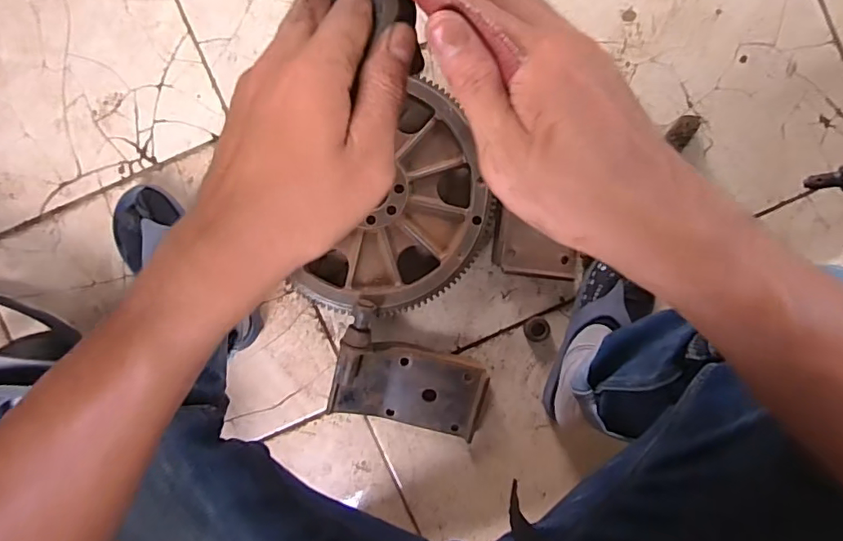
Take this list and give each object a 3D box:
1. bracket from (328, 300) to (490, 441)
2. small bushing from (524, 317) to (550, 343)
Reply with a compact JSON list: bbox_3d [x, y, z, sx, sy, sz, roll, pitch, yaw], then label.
[{"bbox_3d":[-0.010,0.136,0.693,0.199,0.068,0.153,13,93,0],"label":"bracket"},{"bbox_3d":[0.161,0.082,0.721,0.034,0.016,0.035,0,93,1],"label":"small bushing"}]

